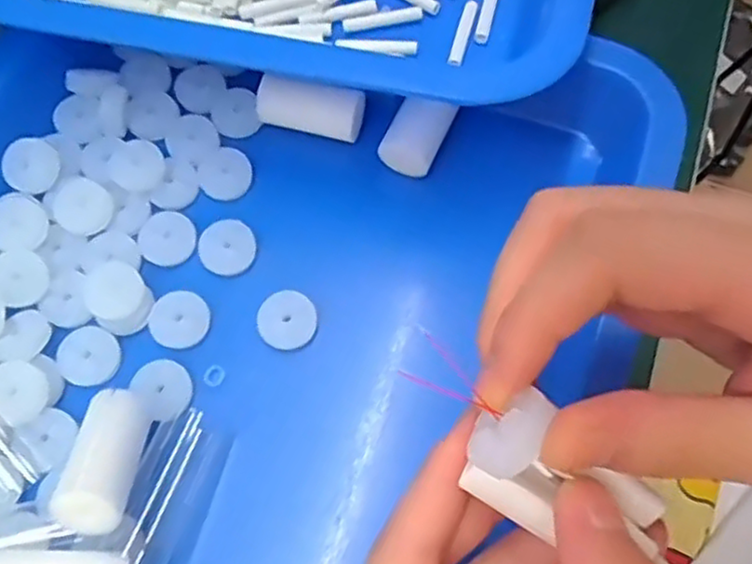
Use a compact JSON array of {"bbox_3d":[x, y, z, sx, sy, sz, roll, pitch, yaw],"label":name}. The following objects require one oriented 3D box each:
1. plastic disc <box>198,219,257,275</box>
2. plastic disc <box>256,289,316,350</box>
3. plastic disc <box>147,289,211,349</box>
[{"bbox_3d":[-0.056,-0.014,0.262,0.021,0.004,0.022,0,67,1],"label":"plastic disc"},{"bbox_3d":[-0.032,0.014,0.251,0.020,0.006,0.021,0,67,1],"label":"plastic disc"},{"bbox_3d":[-0.071,0.013,0.251,0.021,0.004,0.021,0,67,1],"label":"plastic disc"}]

